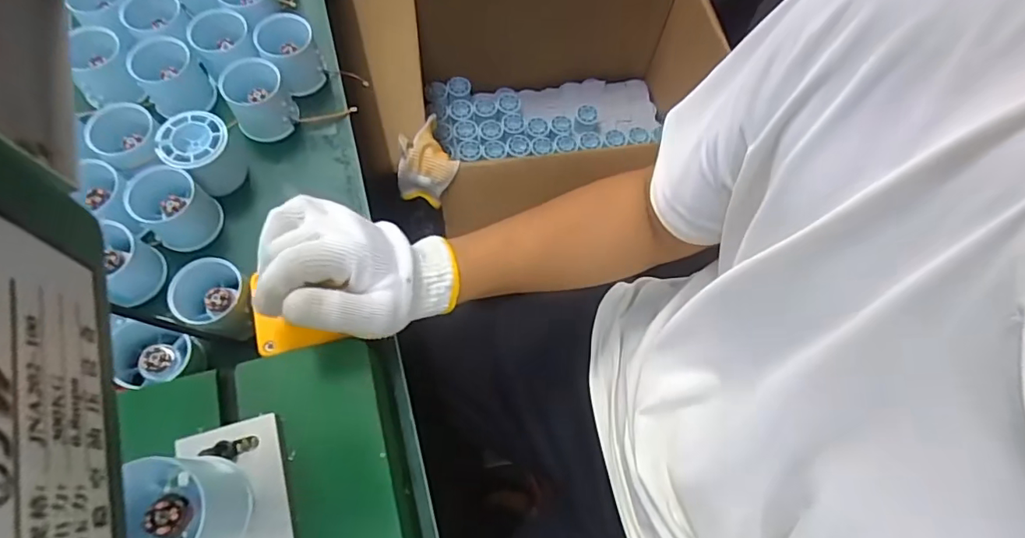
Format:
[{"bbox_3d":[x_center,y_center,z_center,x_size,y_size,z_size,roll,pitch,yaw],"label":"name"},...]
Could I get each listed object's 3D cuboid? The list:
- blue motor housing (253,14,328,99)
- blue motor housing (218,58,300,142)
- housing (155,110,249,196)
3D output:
[{"bbox_3d":[-0.209,-0.203,0.501,0.048,0.050,0.050,1,68,-2],"label":"blue motor housing"},{"bbox_3d":[-0.230,-0.154,0.480,0.053,0.045,0.058,-28,72,-13],"label":"blue motor housing"},{"bbox_3d":[-0.262,-0.098,0.456,0.055,0.057,0.055,1,68,-2],"label":"housing"}]

